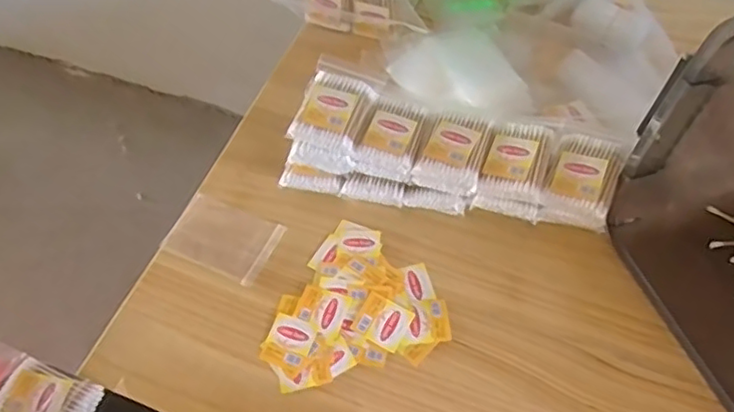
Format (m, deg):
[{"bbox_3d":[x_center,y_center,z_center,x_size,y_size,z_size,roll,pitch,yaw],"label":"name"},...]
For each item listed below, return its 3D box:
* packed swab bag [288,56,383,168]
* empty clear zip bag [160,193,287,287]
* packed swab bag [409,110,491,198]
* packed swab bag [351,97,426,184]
[{"bbox_3d":[-0.028,-0.091,0.585,0.063,0.030,0.092,17,58,13],"label":"packed swab bag"},{"bbox_3d":[-0.135,0.029,0.598,0.098,0.010,0.066,22,59,15],"label":"empty clear zip bag"},{"bbox_3d":[0.078,-0.048,0.574,0.055,0.032,0.069,17,58,13],"label":"packed swab bag"},{"bbox_3d":[0.024,-0.062,0.587,0.055,0.029,0.072,14,57,11],"label":"packed swab bag"}]

